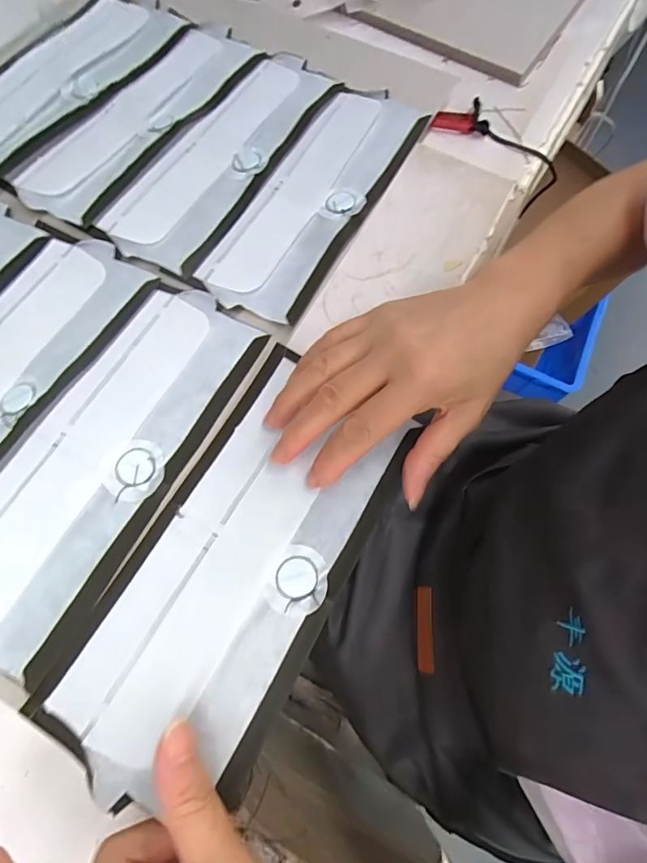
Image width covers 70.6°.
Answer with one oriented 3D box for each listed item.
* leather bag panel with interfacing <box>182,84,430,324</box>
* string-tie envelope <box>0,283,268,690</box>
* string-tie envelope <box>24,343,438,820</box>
[{"bbox_3d":[-0.011,-0.182,0.340,0.089,0.012,0.224,28,71,8],"label":"leather bag panel with interfacing"},{"bbox_3d":[-0.129,0.012,0.267,0.092,0.008,0.231,27,71,8],"label":"string-tie envelope"},{"bbox_3d":[-0.042,0.065,0.248,0.106,0.014,0.226,27,71,8],"label":"string-tie envelope"}]

